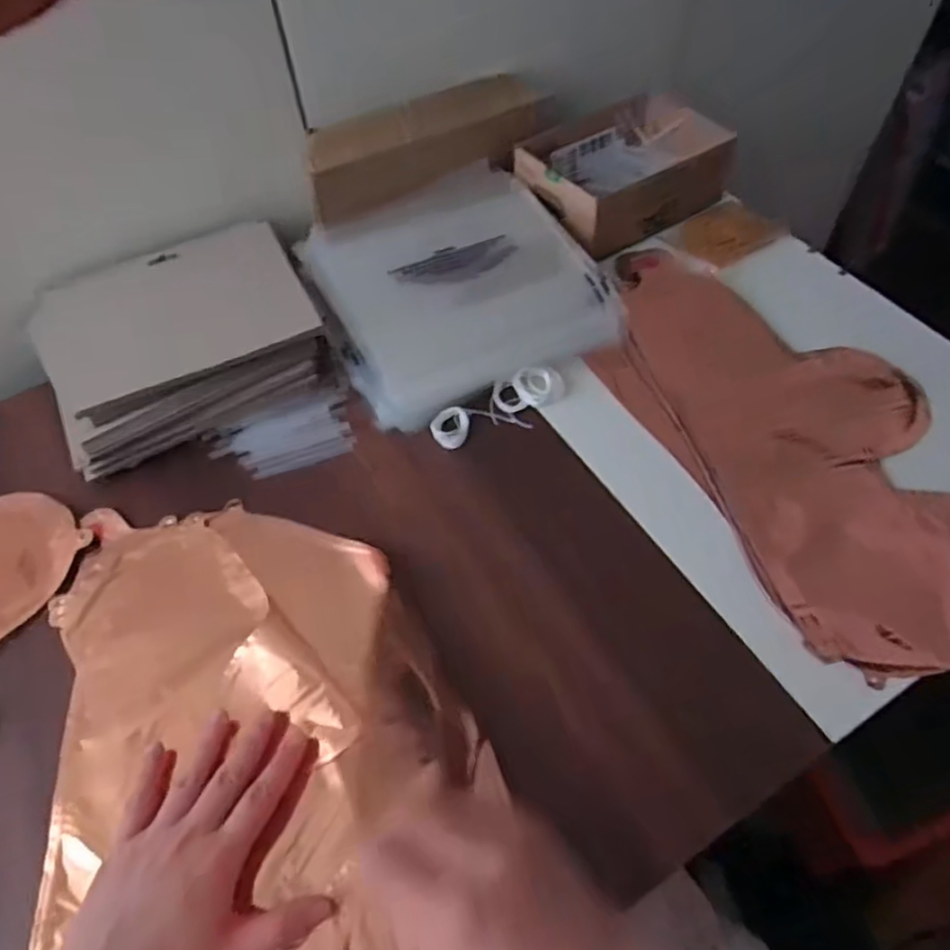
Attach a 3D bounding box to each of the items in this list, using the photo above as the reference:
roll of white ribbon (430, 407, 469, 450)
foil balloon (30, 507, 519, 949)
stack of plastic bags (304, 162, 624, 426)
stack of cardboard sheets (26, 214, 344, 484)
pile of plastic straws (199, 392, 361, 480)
[{"bbox_3d":[-0.020,-0.038,0.532,0.030,0.010,0.036,-4,55,-1],"label":"roll of white ribbon"},{"bbox_3d":[-0.127,0.181,0.394,0.248,0.033,0.388,-21,58,-6],"label":"foil balloon"},{"bbox_3d":[-0.023,-0.175,0.608,0.231,0.051,0.252,-22,57,-13],"label":"stack of plastic bags"},{"bbox_3d":[-0.250,-0.114,0.562,0.220,0.062,0.189,-23,57,-14],"label":"stack of cardboard sheets"},{"bbox_3d":[-0.157,-0.029,0.530,0.110,0.012,0.057,-16,56,-9],"label":"pile of plastic straws"}]

